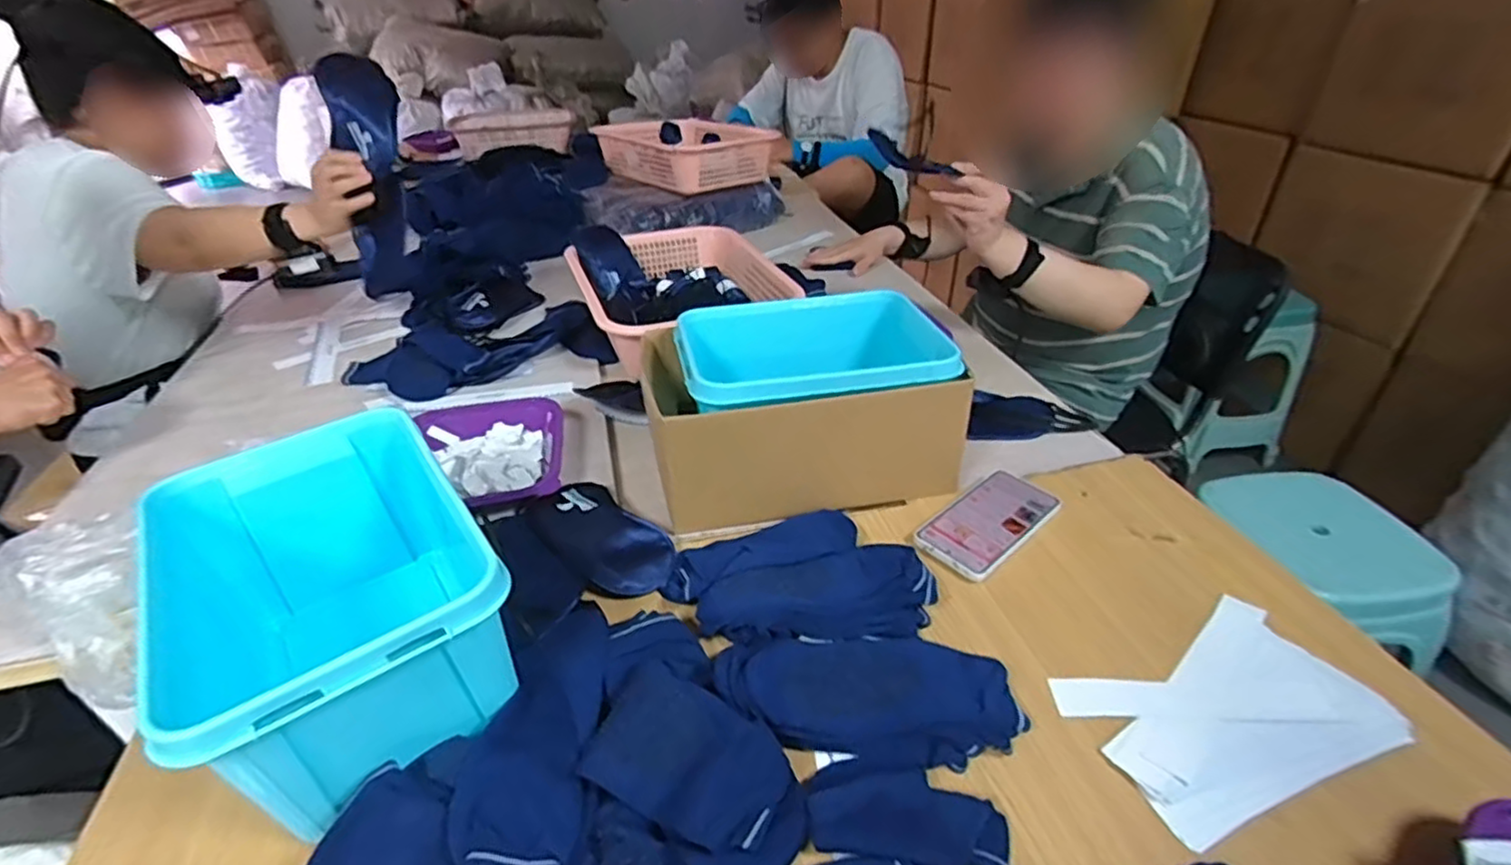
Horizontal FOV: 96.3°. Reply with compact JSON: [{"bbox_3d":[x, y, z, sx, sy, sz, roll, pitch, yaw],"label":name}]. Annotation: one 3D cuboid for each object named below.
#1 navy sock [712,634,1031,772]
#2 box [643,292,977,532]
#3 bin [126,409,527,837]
[{"bbox_3d":[0.086,0.200,0.530,0.224,0.033,0.101,1,34,2],"label":"navy sock"},{"bbox_3d":[0.053,-0.043,0.747,0.312,0.146,0.206,-4,35,-5],"label":"box"},{"bbox_3d":[-0.308,0.128,0.507,0.181,0.148,0.269,-24,41,-30],"label":"bin"}]

